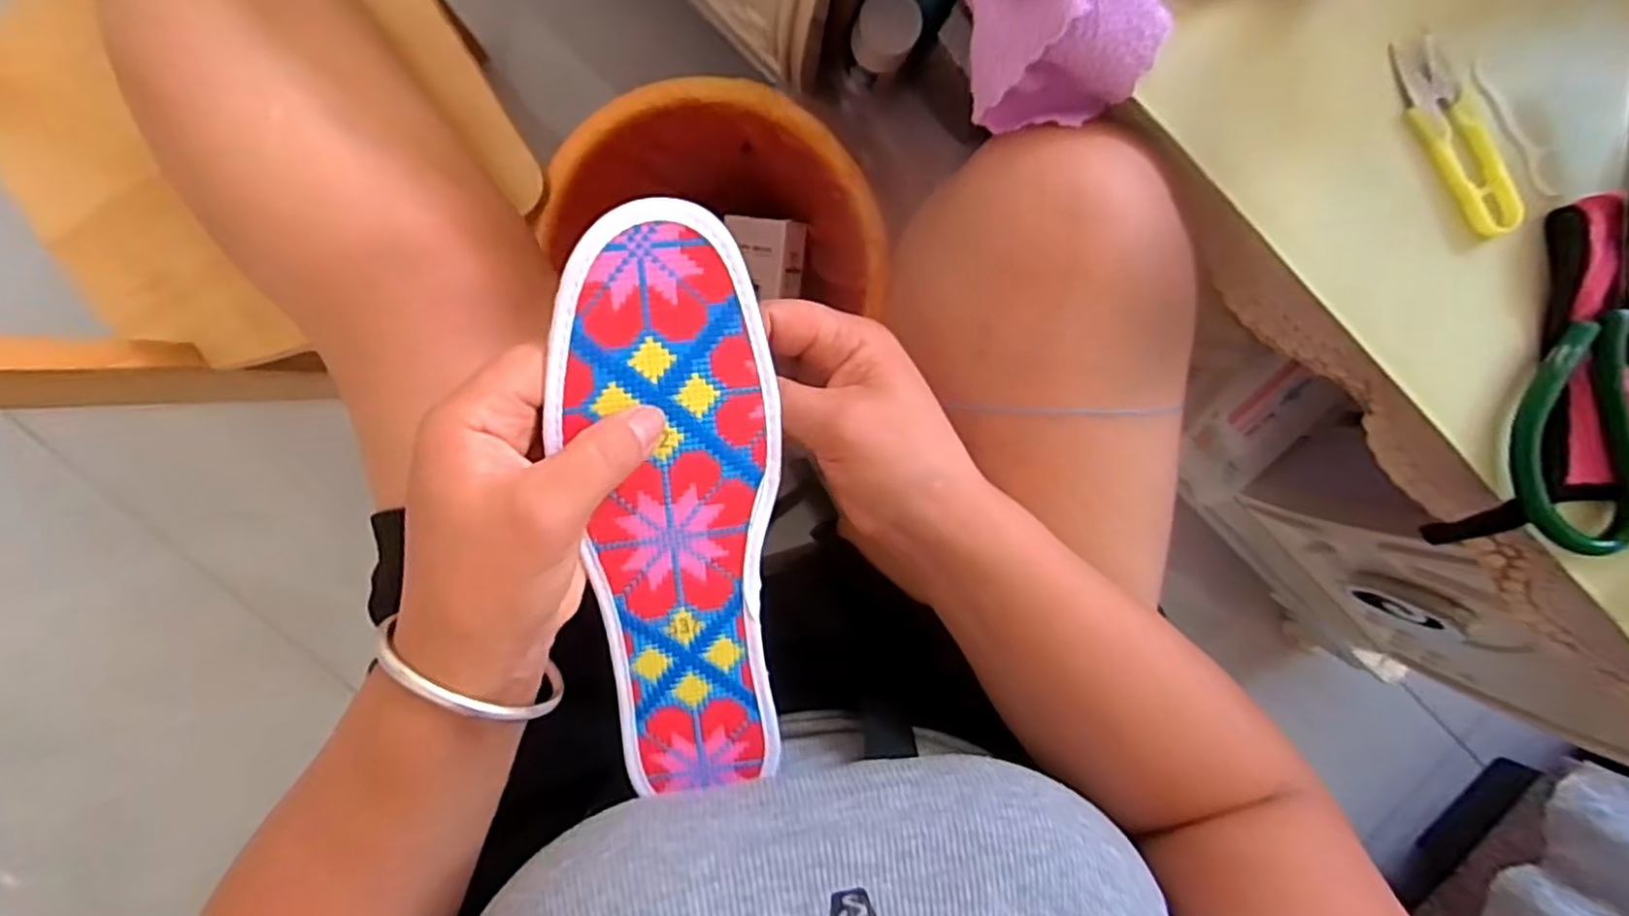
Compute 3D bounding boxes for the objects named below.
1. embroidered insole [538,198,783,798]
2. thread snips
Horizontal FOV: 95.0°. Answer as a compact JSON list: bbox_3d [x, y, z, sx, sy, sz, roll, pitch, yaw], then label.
[{"bbox_3d":[-0.050,0.028,0.289,0.075,0.008,0.235,-9,110,-13],"label":"embroidered insole"},{"bbox_3d":[0.279,-0.139,0.323,0.026,0.012,0.089,-35,98,-1],"label":"thread snips"}]

